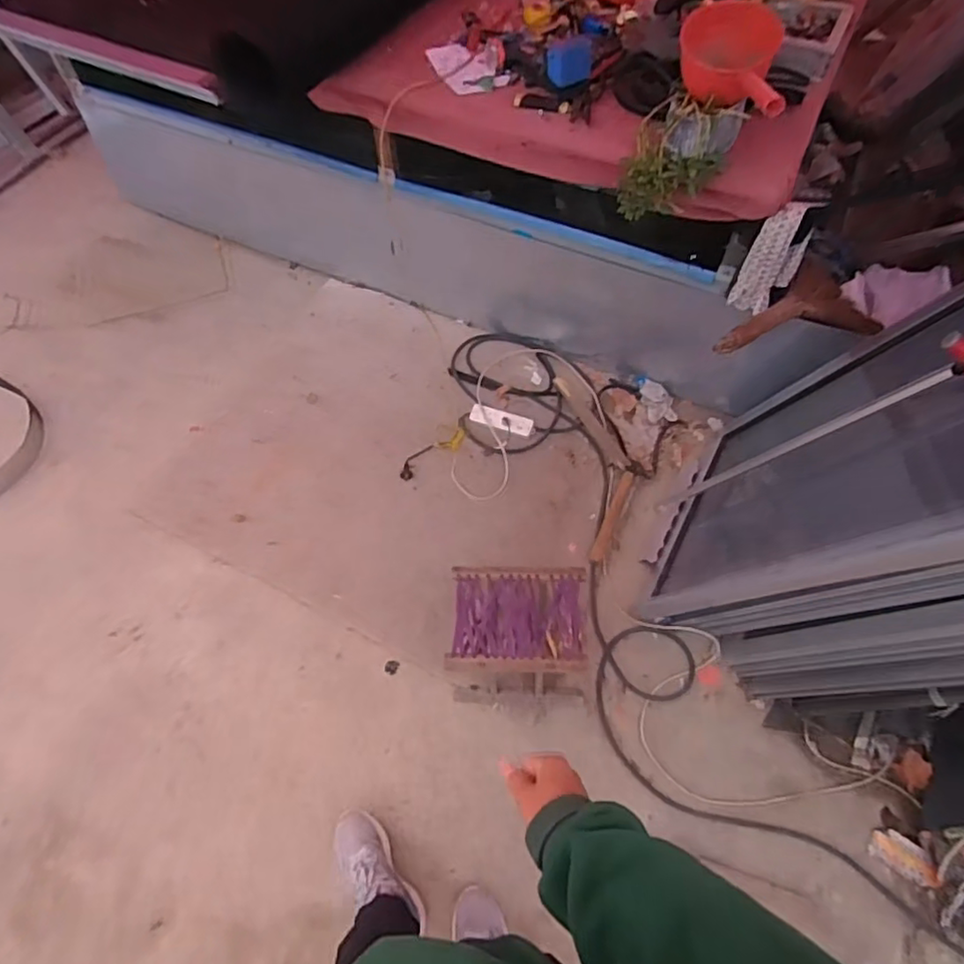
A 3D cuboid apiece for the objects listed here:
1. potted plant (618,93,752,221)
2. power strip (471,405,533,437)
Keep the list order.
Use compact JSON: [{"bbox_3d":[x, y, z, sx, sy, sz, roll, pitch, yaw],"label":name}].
[{"bbox_3d":[0.401,-0.654,1.250,0.209,0.201,0.142,12,61,3],"label":"potted plant"},{"bbox_3d":[0.055,-0.179,1.802,0.185,0.032,0.063,16,63,8],"label":"power strip"}]

